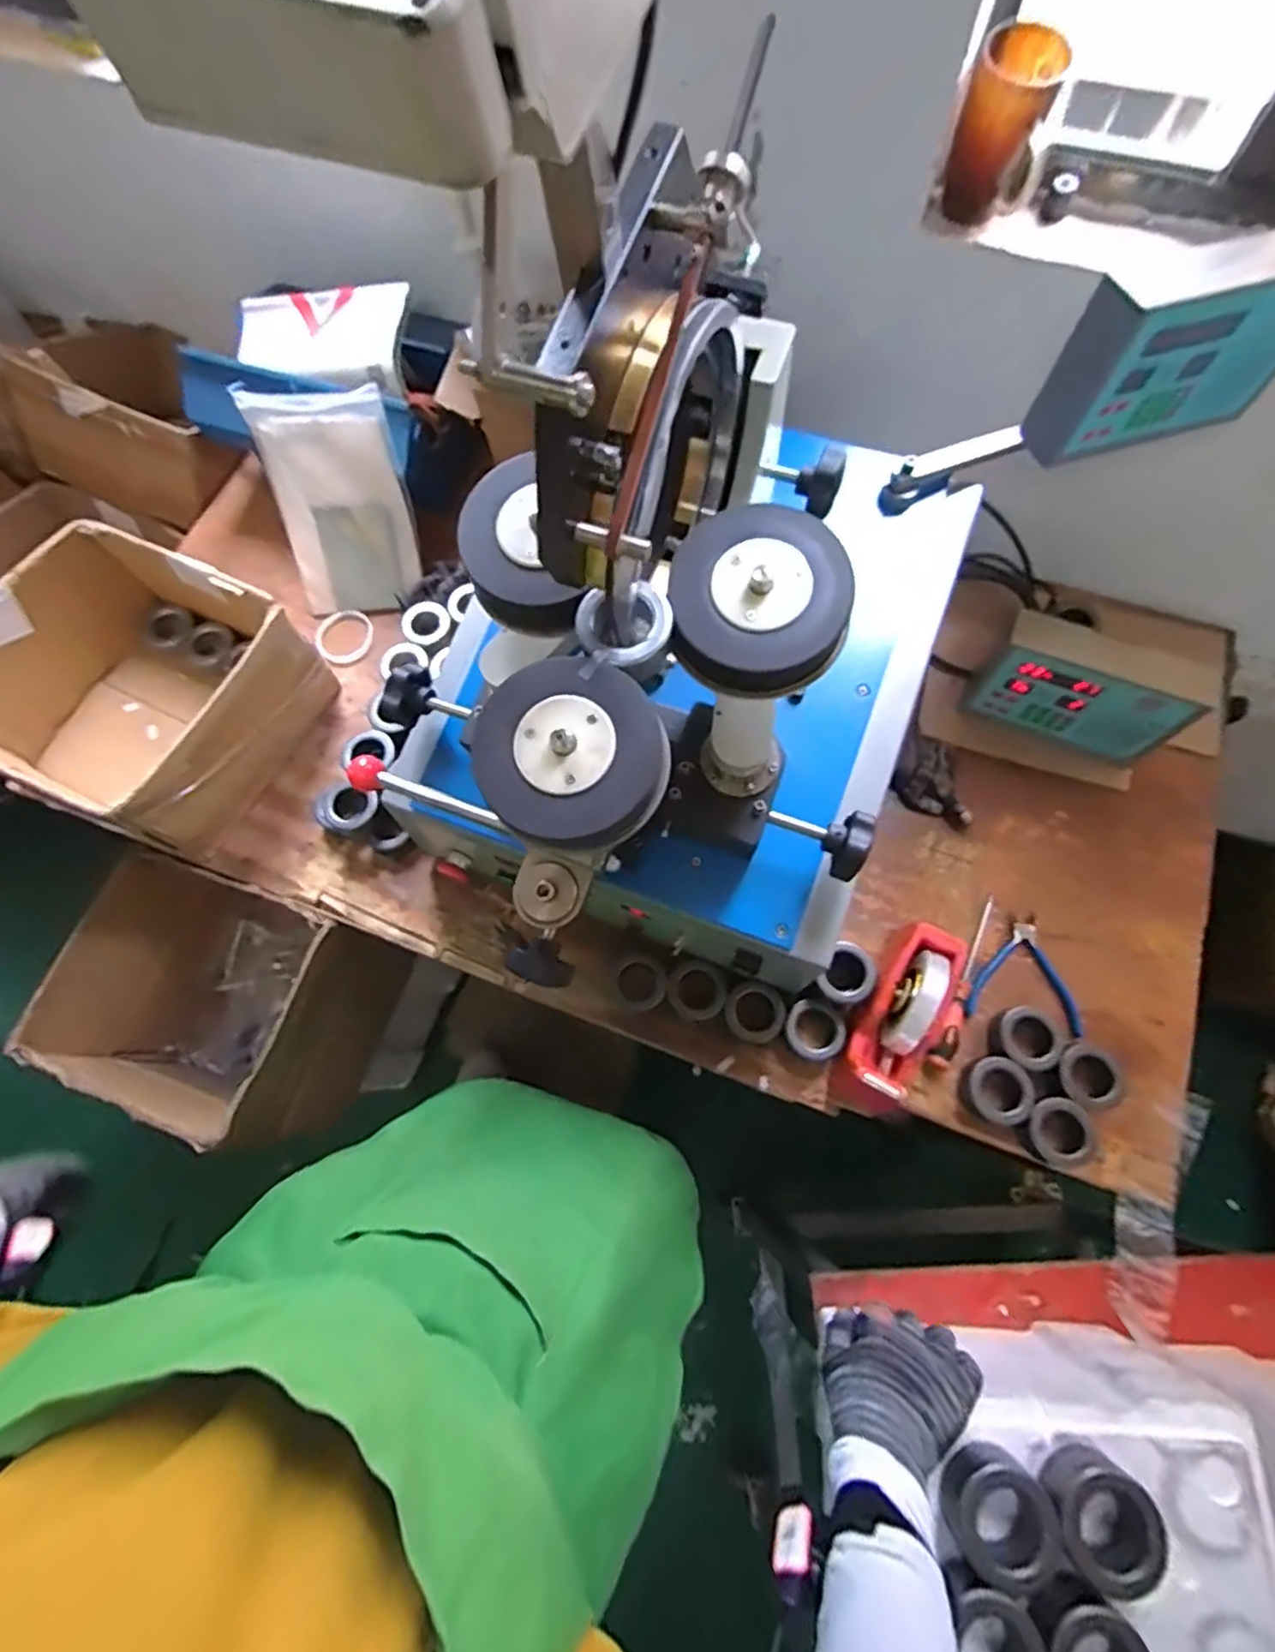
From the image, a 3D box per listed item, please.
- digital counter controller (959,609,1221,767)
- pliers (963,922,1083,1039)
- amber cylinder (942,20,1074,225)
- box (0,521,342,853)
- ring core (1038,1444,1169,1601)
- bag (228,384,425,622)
[{"bbox_3d":[0.548,-0.169,0.832,0.227,0.150,0.072,23,73,10],"label":"digital counter controller"},{"bbox_3d":[0.462,0.174,0.804,0.126,0.024,0.131,12,72,6],"label":"pliers"},{"bbox_3d":[0.350,-0.674,0.653,0.080,0.119,0.066,20,73,9],"label":"amber cylinder"},{"bbox_3d":[-0.639,-0.169,0.868,0.339,0.185,0.325,23,73,10],"label":"box"},{"bbox_3d":[0.325,0.483,0.468,0.063,0.054,0.062,-1,71,2],"label":"ring core"},{"bbox_3d":[-0.418,-0.448,0.949,0.181,0.278,0.028,-4,34,2],"label":"bag"}]

